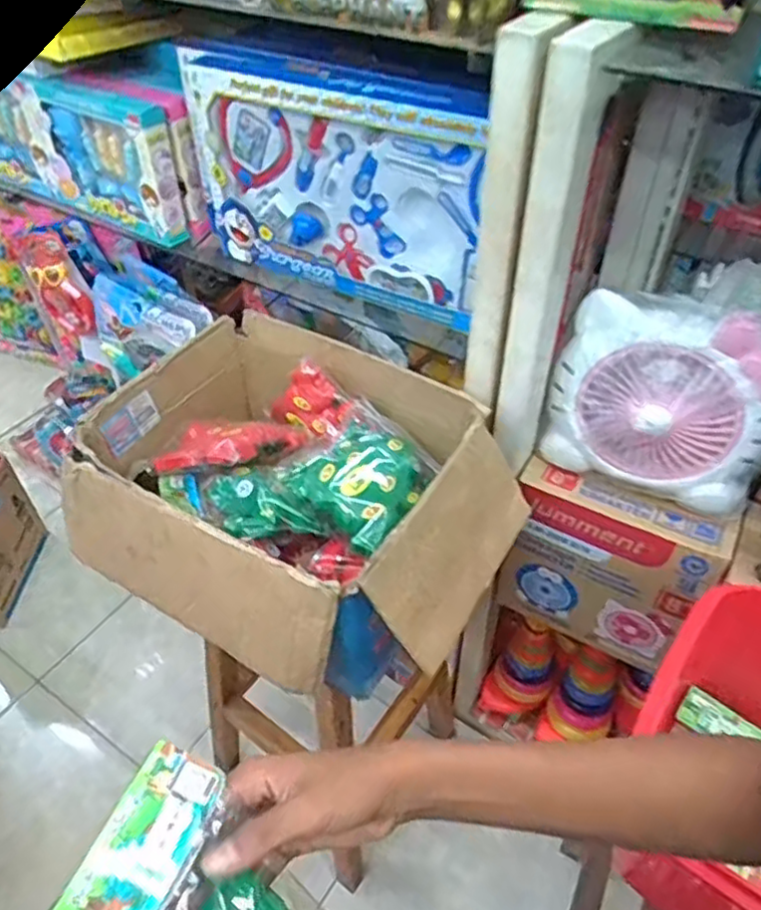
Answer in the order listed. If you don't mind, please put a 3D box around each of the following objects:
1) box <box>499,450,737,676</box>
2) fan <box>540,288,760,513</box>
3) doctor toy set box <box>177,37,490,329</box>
[{"bbox_3d":[0.310,0.153,0.958,0.253,0.275,0.073,24,50,23],"label":"box"},{"bbox_3d":[0.337,-0.068,0.816,0.244,0.233,0.081,25,50,23],"label":"fan"},{"bbox_3d":[-0.077,-0.373,0.906,0.486,0.288,0.093,27,51,25],"label":"doctor toy set box"}]

